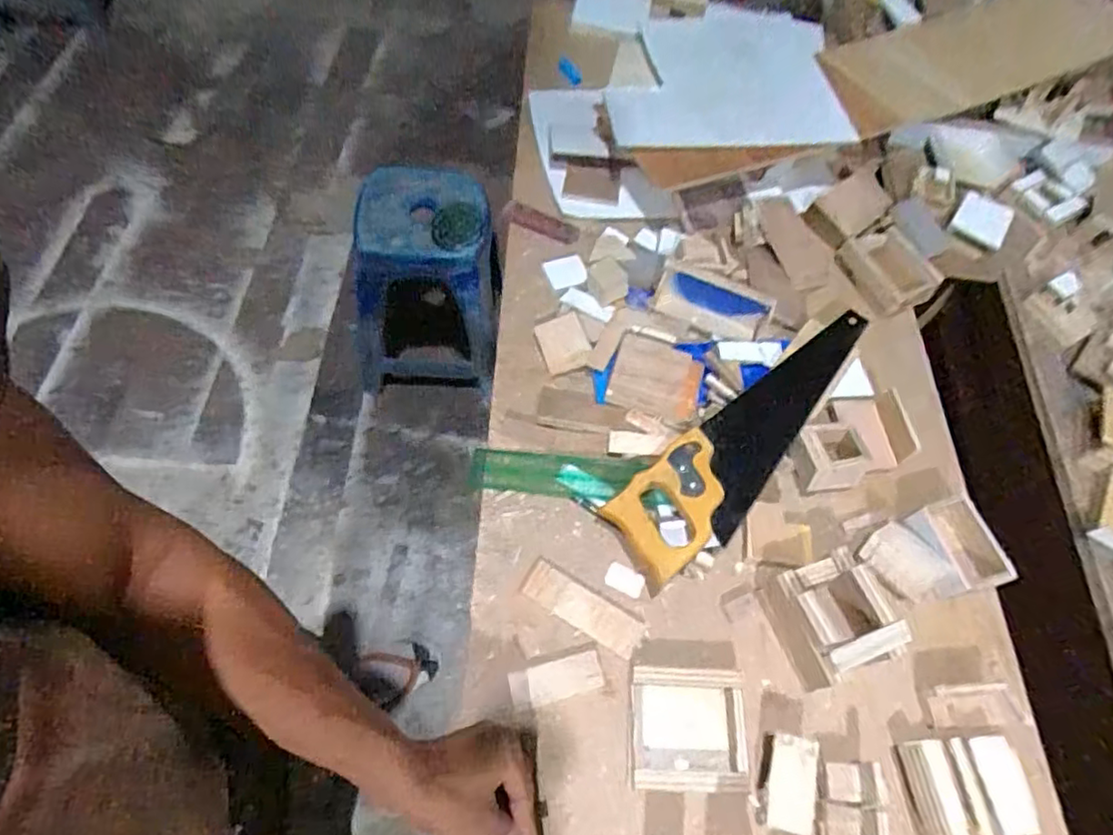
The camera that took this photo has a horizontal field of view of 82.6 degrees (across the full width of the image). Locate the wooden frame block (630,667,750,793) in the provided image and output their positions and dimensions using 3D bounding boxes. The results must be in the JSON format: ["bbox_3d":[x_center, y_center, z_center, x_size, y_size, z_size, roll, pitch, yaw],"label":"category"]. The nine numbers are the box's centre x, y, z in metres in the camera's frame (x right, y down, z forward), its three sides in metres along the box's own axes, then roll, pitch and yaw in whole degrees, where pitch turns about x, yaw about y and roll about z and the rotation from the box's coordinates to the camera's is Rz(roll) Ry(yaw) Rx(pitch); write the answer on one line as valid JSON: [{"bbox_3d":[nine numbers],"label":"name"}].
[{"bbox_3d":[0.112,0.270,0.551,0.096,0.031,0.093,2,65,0],"label":"wooden frame block"}]

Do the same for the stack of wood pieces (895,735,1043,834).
[{"bbox_3d":[0.353,0.316,0.546,0.088,0.039,0.079,-2,62,-6],"label":"stack of wood pieces"}]

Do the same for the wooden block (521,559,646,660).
[{"bbox_3d":[0.025,0.182,0.601,0.118,0.011,0.037,29,67,12],"label":"wooden block"}]

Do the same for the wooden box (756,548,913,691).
[{"bbox_3d":[0.252,0.182,0.583,0.089,0.075,0.105,-19,65,-15],"label":"wooden box"}]

